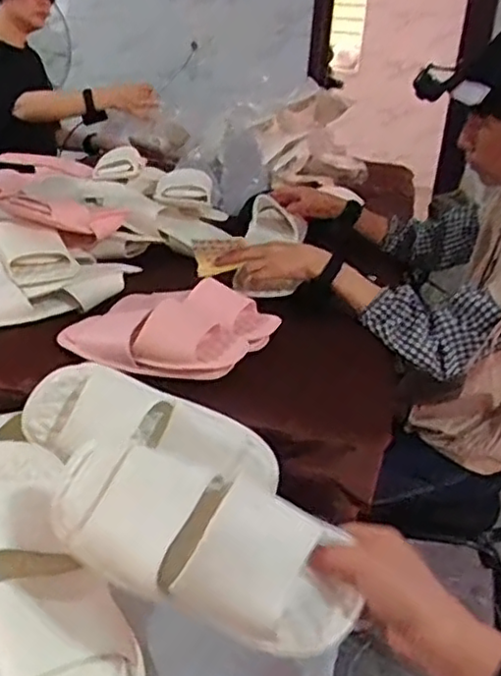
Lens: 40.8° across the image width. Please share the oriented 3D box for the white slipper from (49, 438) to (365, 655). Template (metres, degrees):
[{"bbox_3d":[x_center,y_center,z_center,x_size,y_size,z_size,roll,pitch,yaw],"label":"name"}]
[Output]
[{"bbox_3d":[-0.043,0.151,0.510,0.254,0.070,0.105,20,65,22],"label":"white slipper"}]

